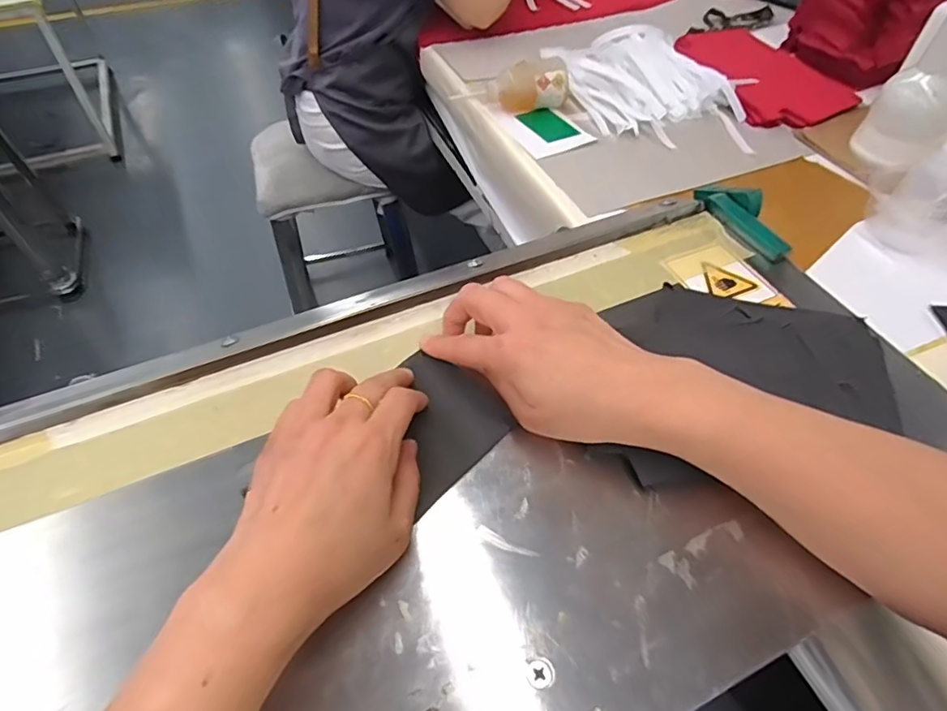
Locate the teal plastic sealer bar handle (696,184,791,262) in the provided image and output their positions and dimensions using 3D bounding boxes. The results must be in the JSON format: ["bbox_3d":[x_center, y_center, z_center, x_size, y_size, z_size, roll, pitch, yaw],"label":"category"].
[{"bbox_3d":[0.221,-0.117,0.457,0.026,0.025,0.098,-23,55,-18],"label":"teal plastic sealer bar handle"}]

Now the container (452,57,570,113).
[{"bbox_3d":[0.051,-0.384,0.809,0.169,0.058,0.056,-2,50,15],"label":"container"}]

